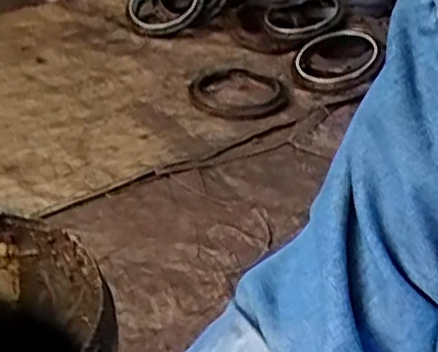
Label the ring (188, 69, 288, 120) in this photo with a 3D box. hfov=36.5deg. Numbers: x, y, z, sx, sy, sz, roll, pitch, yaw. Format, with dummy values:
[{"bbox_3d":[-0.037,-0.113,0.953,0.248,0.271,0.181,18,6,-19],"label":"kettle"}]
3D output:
[{"bbox_3d":[0.028,-0.178,1.473,0.213,0.037,0.225,2,35,-2],"label":"ring"}]

